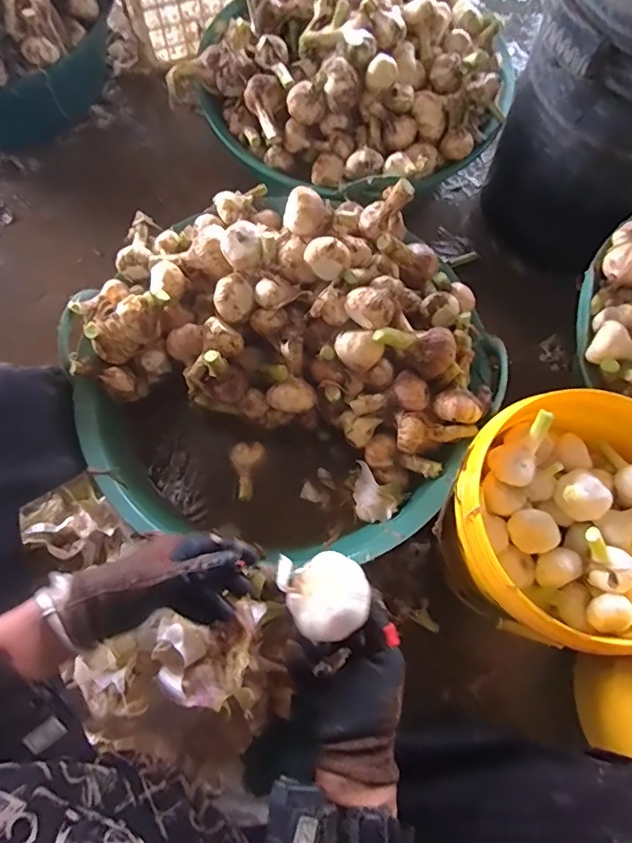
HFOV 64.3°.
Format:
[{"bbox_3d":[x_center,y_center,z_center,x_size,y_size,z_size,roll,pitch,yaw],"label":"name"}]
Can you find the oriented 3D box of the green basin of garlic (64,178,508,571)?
[{"bbox_3d":[-0.047,-0.061,0.693,0.503,0.300,0.460,1,70,-2],"label":"green basin of garlic"}]

